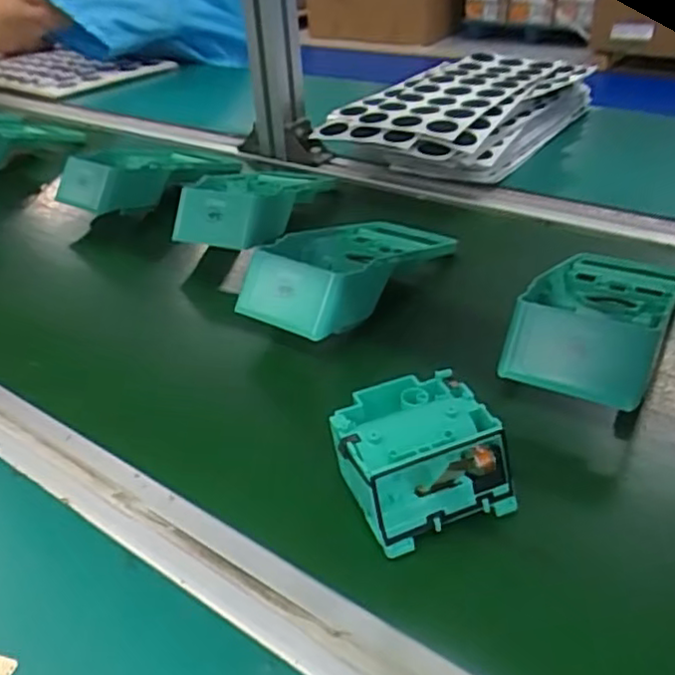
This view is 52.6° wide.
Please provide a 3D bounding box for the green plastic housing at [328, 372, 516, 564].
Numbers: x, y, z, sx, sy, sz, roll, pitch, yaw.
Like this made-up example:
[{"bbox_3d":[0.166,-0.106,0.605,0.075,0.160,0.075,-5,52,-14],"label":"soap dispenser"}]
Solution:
[{"bbox_3d":[0.038,0.059,0.349,0.077,0.039,0.077,-20,39,-13],"label":"green plastic housing"}]

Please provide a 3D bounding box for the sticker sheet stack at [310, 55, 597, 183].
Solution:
[{"bbox_3d":[0.143,-0.249,0.769,0.181,0.066,0.323,22,47,33],"label":"sticker sheet stack"}]

